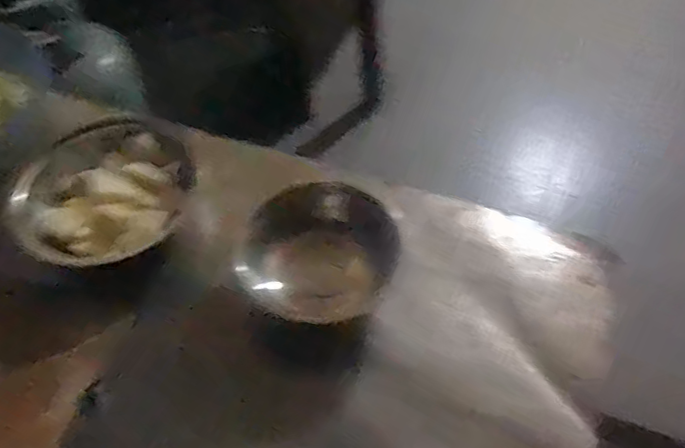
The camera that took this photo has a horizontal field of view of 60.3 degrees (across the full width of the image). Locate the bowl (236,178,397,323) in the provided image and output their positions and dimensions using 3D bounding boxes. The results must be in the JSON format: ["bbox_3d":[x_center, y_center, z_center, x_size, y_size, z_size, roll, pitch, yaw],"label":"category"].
[{"bbox_3d":[-0.028,0.034,0.789,0.184,0.055,0.201,-2,59,3],"label":"bowl"}]

